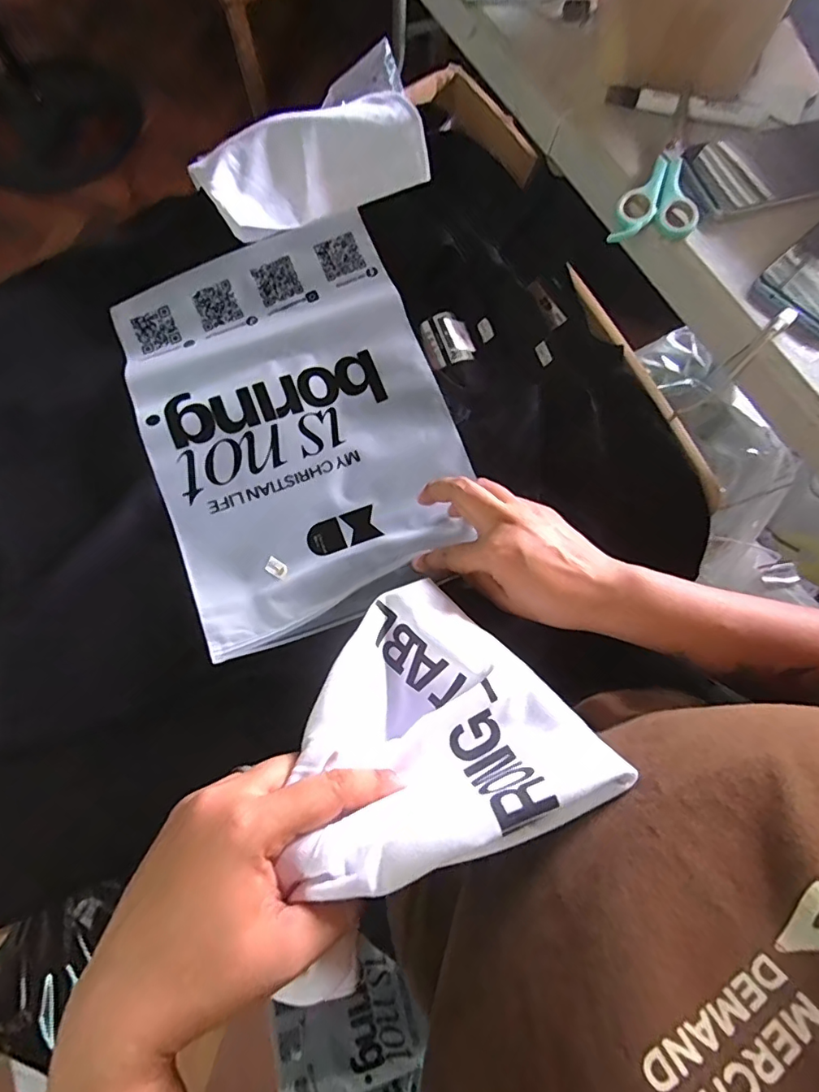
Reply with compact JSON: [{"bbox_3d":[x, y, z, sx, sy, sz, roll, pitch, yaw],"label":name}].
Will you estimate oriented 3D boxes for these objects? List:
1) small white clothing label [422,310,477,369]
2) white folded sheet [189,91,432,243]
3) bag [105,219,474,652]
[{"bbox_3d":[0.035,-0.184,0.453,0.040,0.016,0.046,-16,73,-6],"label":"small white clothing label"},{"bbox_3d":[-0.087,-0.341,0.452,0.195,0.047,0.110,-17,73,-6],"label":"white folded sheet"},{"bbox_3d":[-0.092,-0.109,0.425,0.233,0.033,0.333,-21,74,-7],"label":"bag"}]

